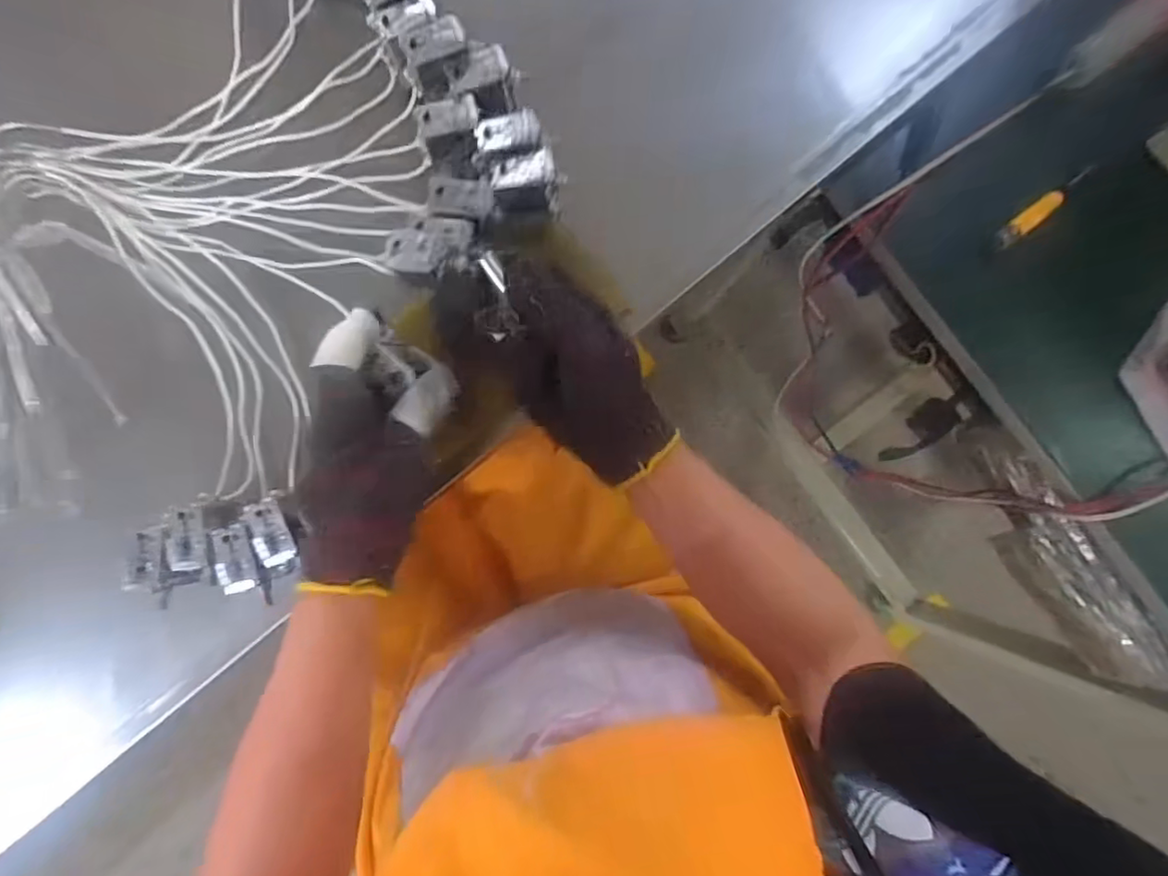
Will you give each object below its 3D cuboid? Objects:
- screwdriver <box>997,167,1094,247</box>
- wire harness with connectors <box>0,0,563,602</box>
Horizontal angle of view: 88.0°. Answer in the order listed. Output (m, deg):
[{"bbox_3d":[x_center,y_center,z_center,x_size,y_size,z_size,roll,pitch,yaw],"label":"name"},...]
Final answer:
[{"bbox_3d":[0.370,-0.187,0.484,0.093,0.022,0.015,-39,89,-4],"label":"screwdriver"},{"bbox_3d":[-0.193,-0.140,0.393,0.304,0.100,0.413,31,86,-1],"label":"wire harness with connectors"}]

